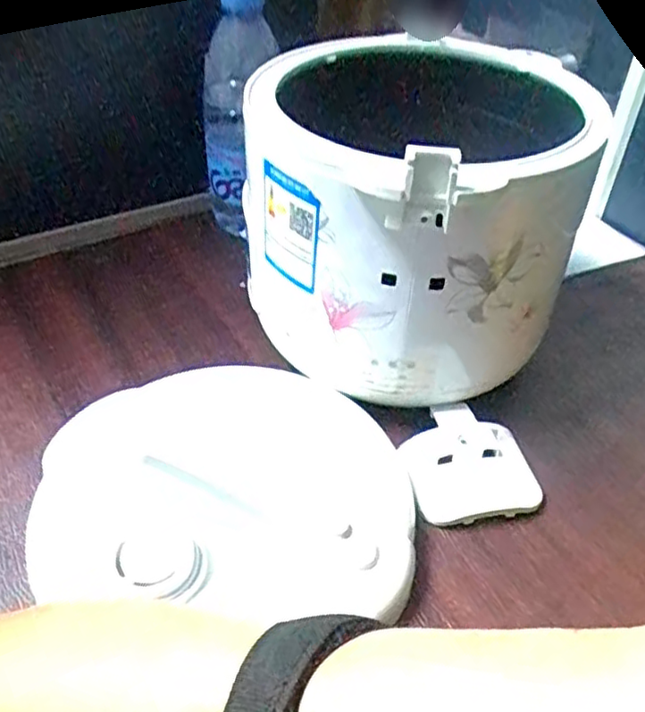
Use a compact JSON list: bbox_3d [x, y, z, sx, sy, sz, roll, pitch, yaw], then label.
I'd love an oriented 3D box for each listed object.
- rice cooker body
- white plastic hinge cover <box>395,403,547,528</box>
[{"bbox_3d":[0.059,-0.092,0.426,0.192,0.148,0.211,12,43,11],"label":"rice cooker body"},{"bbox_3d":[0.086,0.063,0.400,0.075,0.007,0.071,-4,56,-12],"label":"white plastic hinge cover"}]

